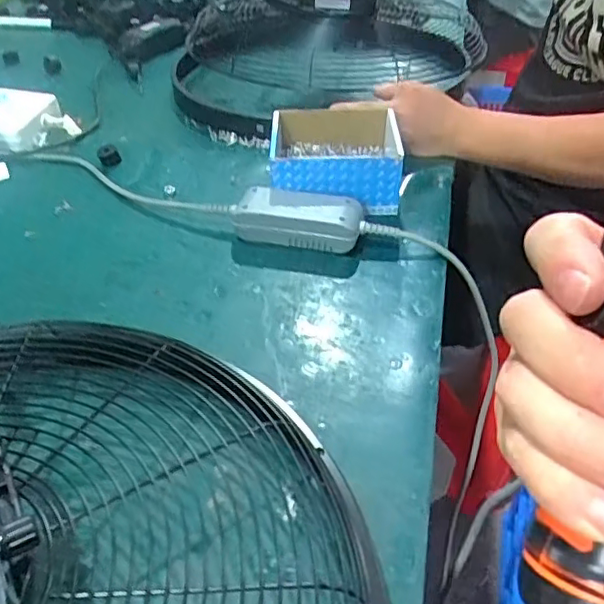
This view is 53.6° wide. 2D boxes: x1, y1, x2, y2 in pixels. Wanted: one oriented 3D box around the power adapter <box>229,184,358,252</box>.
[{"bbox_3d":[-0.004,-0.081,0.600,0.127,0.042,0.051,10,42,10],"label":"power adapter"}]

